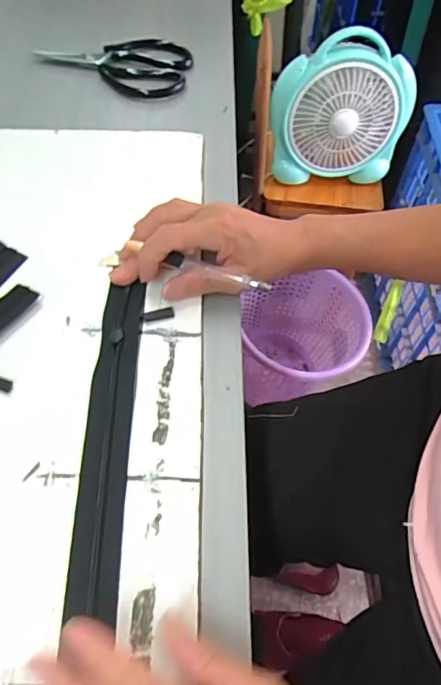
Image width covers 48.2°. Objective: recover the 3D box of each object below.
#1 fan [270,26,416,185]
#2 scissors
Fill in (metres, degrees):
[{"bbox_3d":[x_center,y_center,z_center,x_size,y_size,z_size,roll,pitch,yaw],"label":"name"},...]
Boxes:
[{"bbox_3d":[0.209,-0.411,0.871,0.237,0.246,0.072,-3,45,-3],"label":"fan"},{"bbox_3d":[-0.130,-0.337,0.585,0.184,0.019,0.097,13,58,6],"label":"scissors"}]

